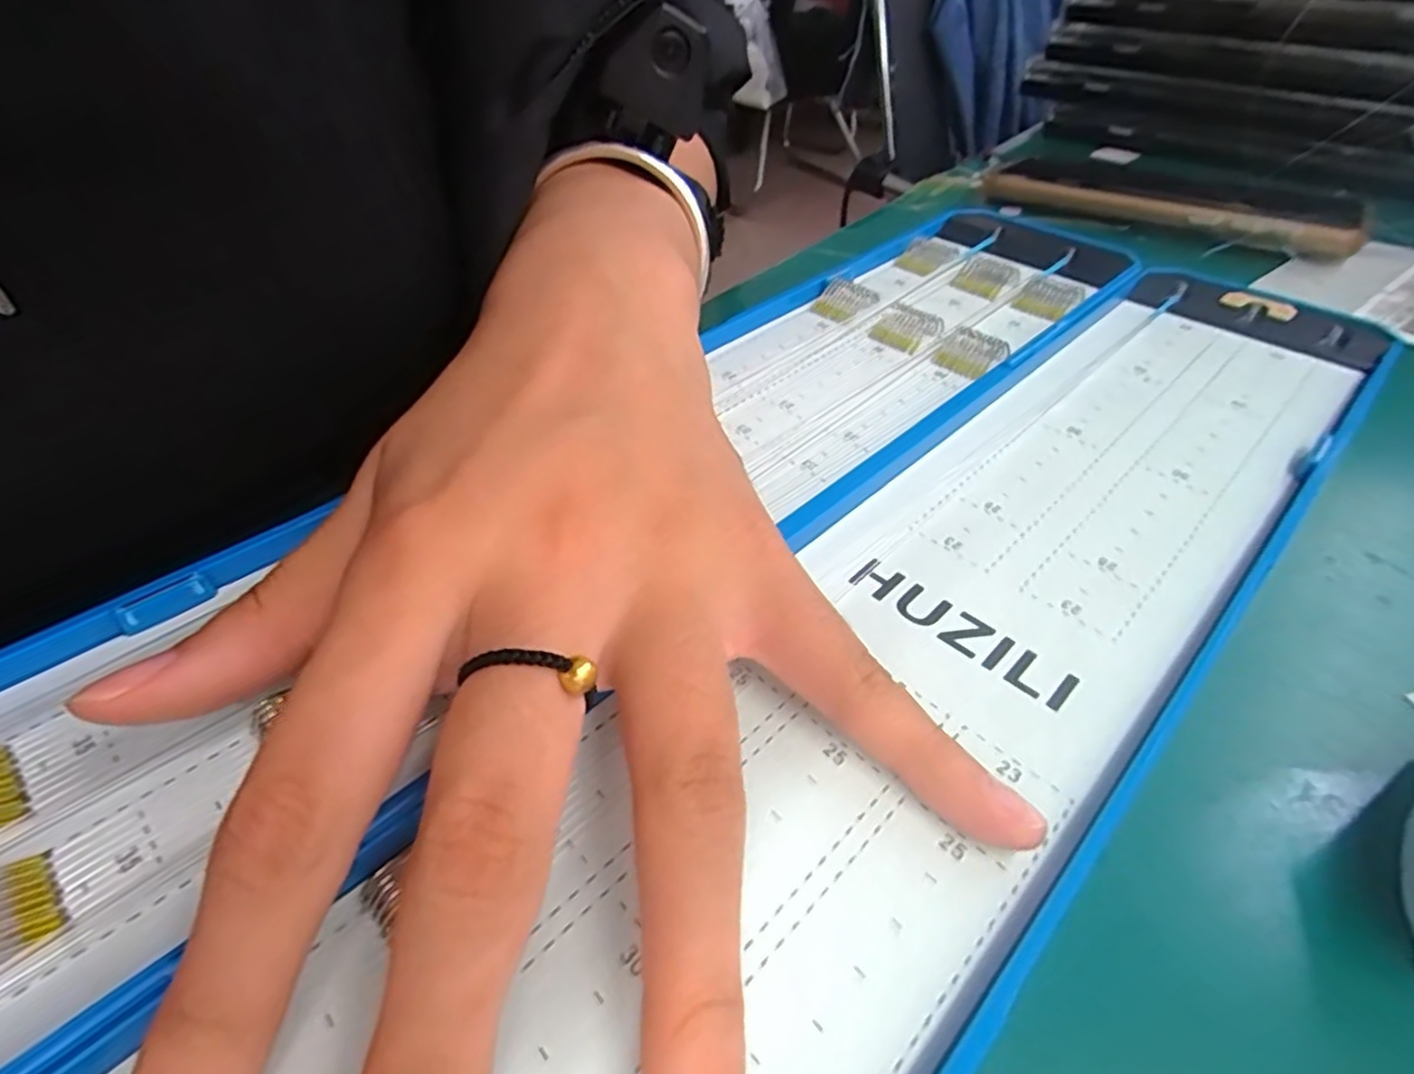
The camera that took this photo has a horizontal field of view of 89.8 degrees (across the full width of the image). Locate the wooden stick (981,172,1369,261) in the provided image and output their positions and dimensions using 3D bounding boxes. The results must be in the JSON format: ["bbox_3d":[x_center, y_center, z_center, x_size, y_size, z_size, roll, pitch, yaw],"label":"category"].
[{"bbox_3d":[0.206,-0.154,0.331,0.159,0.014,0.016,30,50,30],"label":"wooden stick"}]

